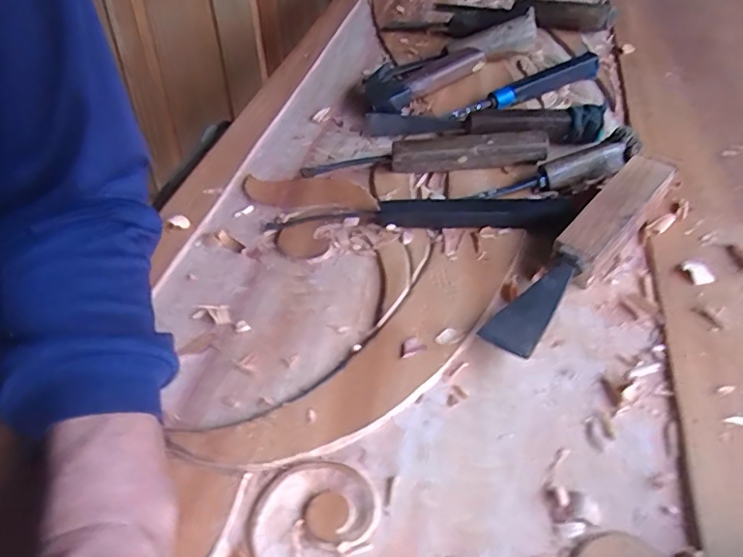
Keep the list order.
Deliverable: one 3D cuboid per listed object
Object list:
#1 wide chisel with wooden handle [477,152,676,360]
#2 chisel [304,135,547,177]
[{"bbox_3d":[0.153,-0.021,0.392,0.035,0.039,0.213,31,56,32],"label":"wide chisel with wooden handle"},{"bbox_3d":[0.046,-0.112,0.484,0.210,0.029,0.027,-1,45,5],"label":"chisel"}]

